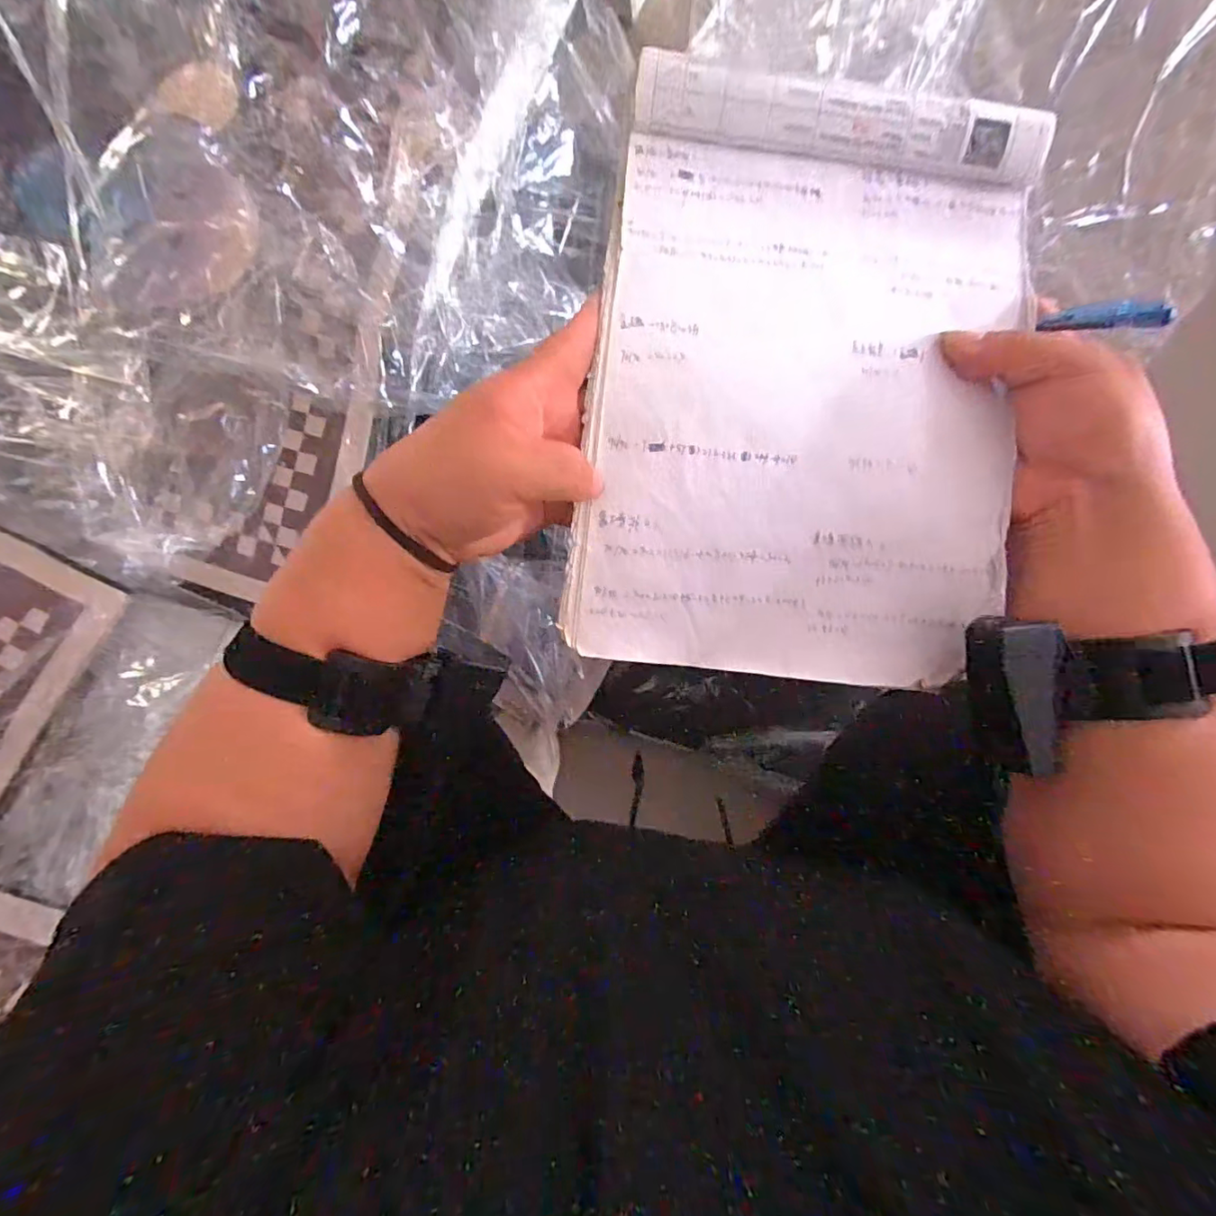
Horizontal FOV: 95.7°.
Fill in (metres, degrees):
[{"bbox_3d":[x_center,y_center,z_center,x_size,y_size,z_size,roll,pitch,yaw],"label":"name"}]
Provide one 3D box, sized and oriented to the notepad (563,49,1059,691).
[{"bbox_3d":[0.099,-0.113,0.275,0.208,0.023,0.293,6,90,-3],"label":"notepad"}]

